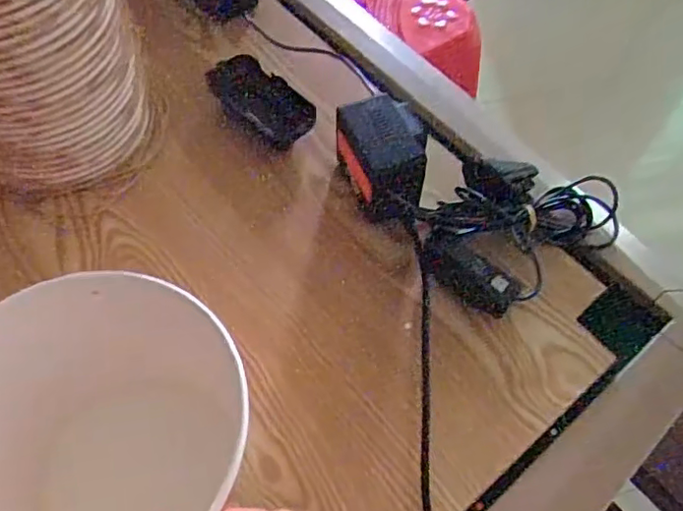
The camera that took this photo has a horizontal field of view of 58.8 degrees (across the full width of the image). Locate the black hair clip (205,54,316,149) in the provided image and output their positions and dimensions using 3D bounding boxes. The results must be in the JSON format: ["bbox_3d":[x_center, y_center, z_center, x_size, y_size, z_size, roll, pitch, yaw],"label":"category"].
[{"bbox_3d":[-0.075,-0.140,0.553,0.106,0.024,0.054,33,63,16],"label":"black hair clip"}]

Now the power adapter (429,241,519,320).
[{"bbox_3d":[0.098,0.018,0.463,0.070,0.018,0.033,35,64,17],"label":"power adapter"}]

